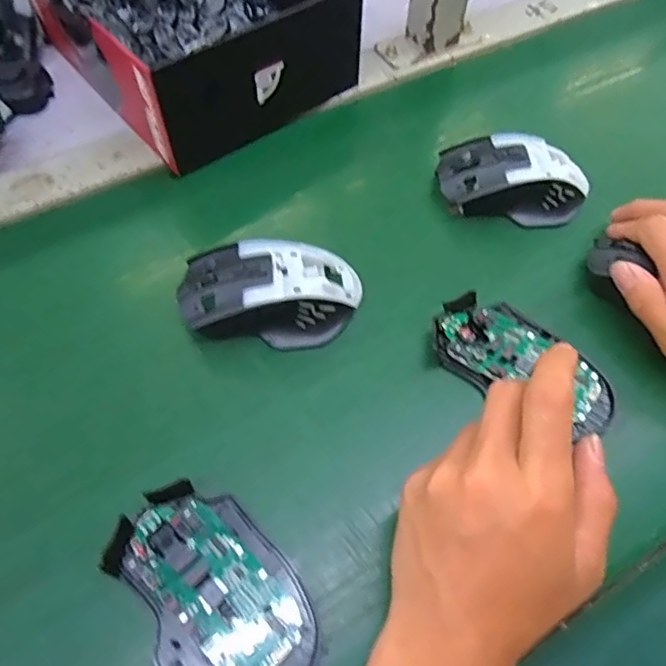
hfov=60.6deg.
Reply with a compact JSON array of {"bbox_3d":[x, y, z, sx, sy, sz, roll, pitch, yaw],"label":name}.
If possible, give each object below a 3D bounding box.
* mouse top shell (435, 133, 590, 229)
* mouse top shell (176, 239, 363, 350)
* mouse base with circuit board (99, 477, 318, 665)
[{"bbox_3d":[0.138,-0.117,0.428,0.115,0.038,0.064,6,57,0],"label":"mouse top shell"},{"bbox_3d":[-0.040,-0.028,0.367,0.117,0.036,0.068,0,58,-4],"label":"mouse top shell"},{"bbox_3d":[-0.059,0.127,0.281,0.071,0.017,0.111,-31,65,-19],"label":"mouse base with circuit board"}]

